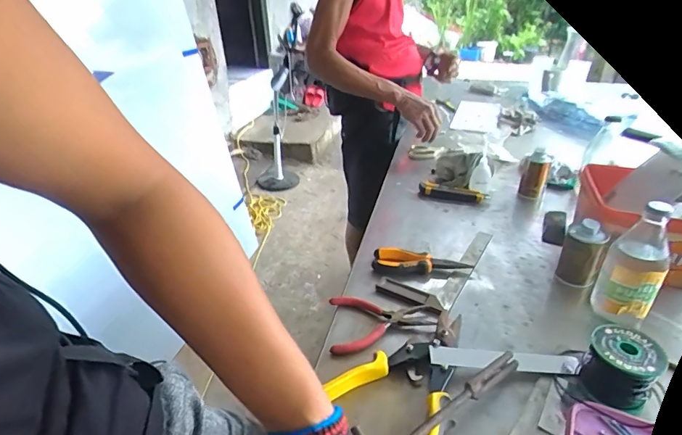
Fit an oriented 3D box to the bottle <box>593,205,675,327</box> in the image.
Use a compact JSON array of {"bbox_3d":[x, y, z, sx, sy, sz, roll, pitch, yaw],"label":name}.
[{"bbox_3d":[0.385,0.064,0.533,0.067,0.167,0.058,21,37,34],"label":"bottle"}]

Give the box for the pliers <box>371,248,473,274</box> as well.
[{"bbox_3d":[0.131,0.075,0.663,0.154,0.029,0.042,3,30,8],"label":"pliers"}]

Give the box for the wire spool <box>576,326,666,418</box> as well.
[{"bbox_3d":[0.311,0.168,0.453,0.068,0.060,0.068,-2,30,1],"label":"wire spool"}]

